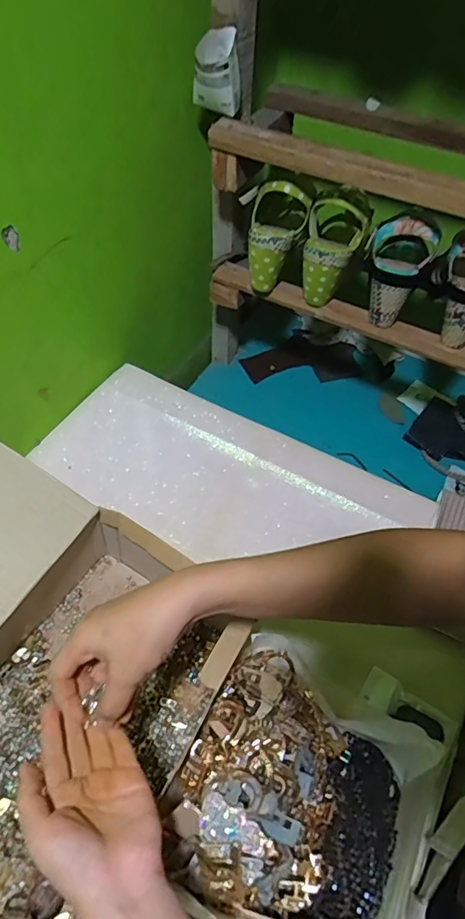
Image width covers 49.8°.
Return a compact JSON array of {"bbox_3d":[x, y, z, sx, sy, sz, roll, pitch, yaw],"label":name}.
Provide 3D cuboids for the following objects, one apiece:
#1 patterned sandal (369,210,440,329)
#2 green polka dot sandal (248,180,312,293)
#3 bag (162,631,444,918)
[{"bbox_3d":[0.220,-0.257,0.672,0.083,0.133,0.091,19,53,11],"label":"patterned sandal"},{"bbox_3d":[0.049,-0.306,0.698,0.083,0.146,0.055,24,29,12],"label":"green polka dot sandal"},{"bbox_3d":[0.052,0.295,0.434,0.194,0.082,0.203,29,56,18],"label":"bag"}]

